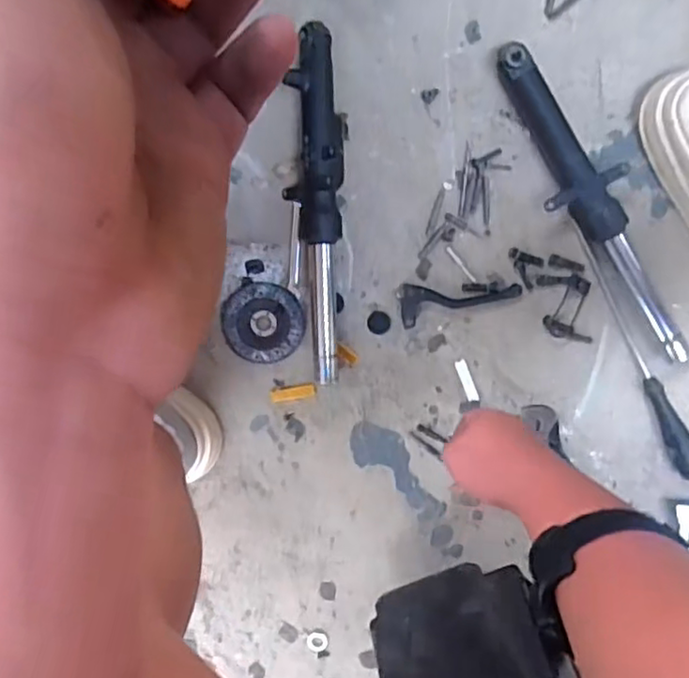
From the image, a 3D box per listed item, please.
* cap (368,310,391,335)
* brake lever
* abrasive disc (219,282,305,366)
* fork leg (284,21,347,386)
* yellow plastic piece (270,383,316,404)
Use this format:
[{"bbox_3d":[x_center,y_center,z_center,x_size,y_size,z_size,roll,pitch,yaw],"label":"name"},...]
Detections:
[{"bbox_3d":[0.038,-0.017,0.686,0.025,0.004,0.025,0,95,3],"label":"cap"},{"bbox_3d":[0.124,-0.036,0.673,0.125,0.016,0.044,-2,94,3],"label":"brake lever"},{"bbox_3d":[-0.088,-0.017,0.689,0.088,0.007,0.085,0,95,3],"label":"abrasive disc"},{"bbox_3d":[-0.028,-0.134,0.656,0.062,0.049,0.358,-2,94,3],"label":"fork leg"},{"bbox_3d":[-0.056,0.060,0.695,0.049,0.004,0.016,-10,94,4],"label":"yellow plastic piece"}]

